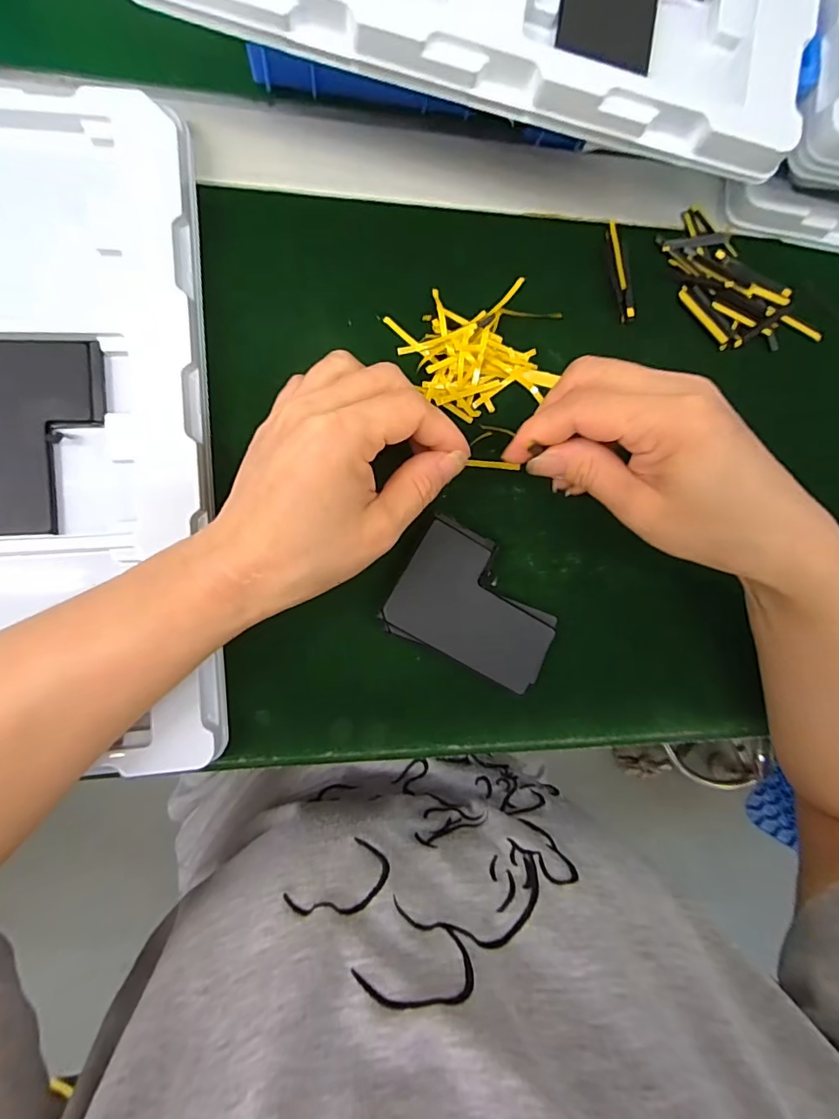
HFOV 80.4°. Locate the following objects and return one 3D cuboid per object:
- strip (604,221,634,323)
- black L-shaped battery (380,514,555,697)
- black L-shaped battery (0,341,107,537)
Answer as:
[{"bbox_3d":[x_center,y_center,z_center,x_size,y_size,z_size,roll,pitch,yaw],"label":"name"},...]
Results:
[{"bbox_3d":[0.113,-0.164,0.281,0.009,0.005,0.057,-11,92,-8],"label":"strip"},{"bbox_3d":[0.031,0.026,0.267,0.089,0.010,0.059,29,87,-7],"label":"black L-shaped battery"},{"bbox_3d":[-0.183,-0.057,0.234,0.066,0.006,0.089,-3,91,-8],"label":"black L-shaped battery"}]

